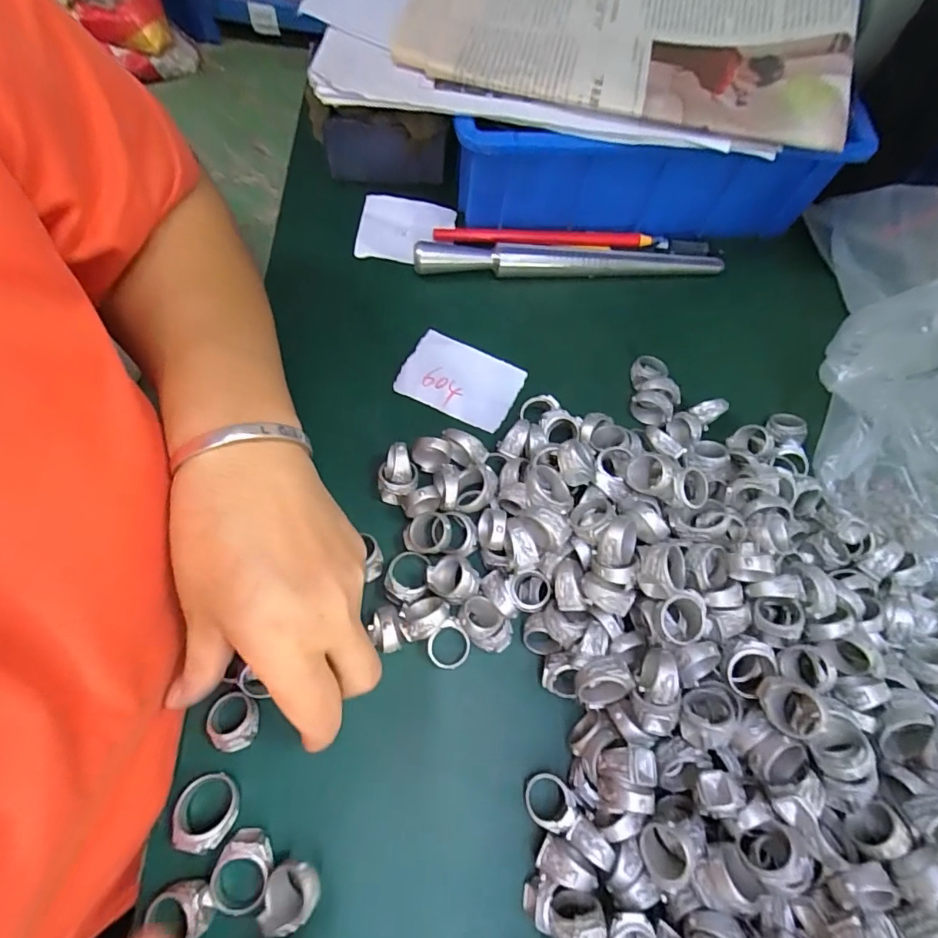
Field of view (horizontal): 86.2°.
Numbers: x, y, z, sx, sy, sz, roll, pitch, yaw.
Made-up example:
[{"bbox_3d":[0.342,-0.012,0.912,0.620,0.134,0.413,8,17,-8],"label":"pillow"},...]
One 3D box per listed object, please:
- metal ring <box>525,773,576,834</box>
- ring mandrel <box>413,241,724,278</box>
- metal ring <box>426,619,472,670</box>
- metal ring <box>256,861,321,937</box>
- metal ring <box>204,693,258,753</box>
[{"bbox_3d":[0.040,0.164,0.246,0.024,0.006,0.024,-8,50,15],"label":"metal ring"},{"bbox_3d":[0.077,-0.156,0.374,0.231,0.020,0.015,-1,67,-6],"label":"ring mandrel"},{"bbox_3d":[-0.011,0.094,0.268,0.023,0.005,0.027,-3,97,-12],"label":"metal ring"},{"bbox_3d":[-0.079,0.187,0.221,0.027,0.017,0.023,-37,75,-19],"label":"metal ring"},{"bbox_3d":[-0.115,0.123,0.245,0.022,0.007,0.026,-34,74,-18],"label":"metal ring"}]

